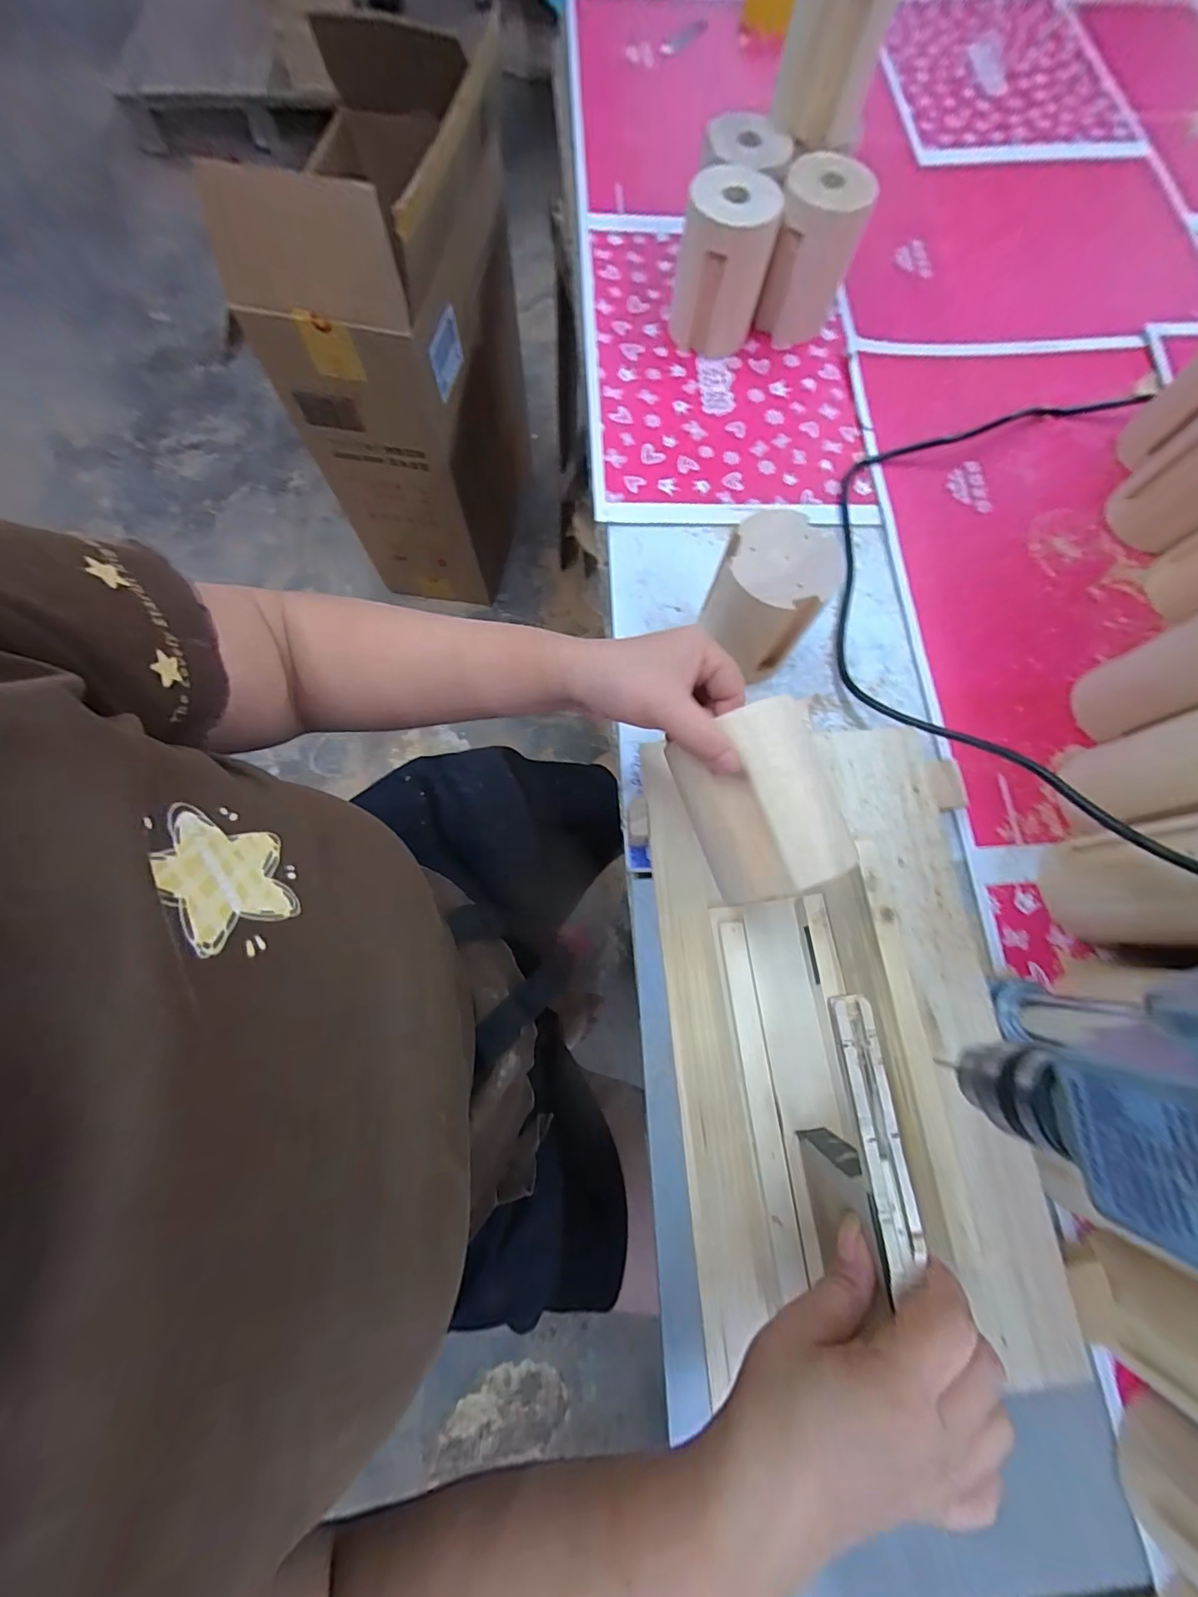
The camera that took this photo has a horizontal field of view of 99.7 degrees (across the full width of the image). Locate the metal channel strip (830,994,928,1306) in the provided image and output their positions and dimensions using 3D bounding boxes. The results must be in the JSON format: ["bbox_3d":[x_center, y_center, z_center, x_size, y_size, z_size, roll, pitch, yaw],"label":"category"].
[{"bbox_3d":[0.126,0.150,0.228,0.019,0.004,0.113,-4,74,-3],"label":"metal channel strip"}]

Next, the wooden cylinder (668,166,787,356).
[{"bbox_3d":[0.114,-0.490,0.471,0.080,0.100,0.078,14,74,2],"label":"wooden cylinder"}]

